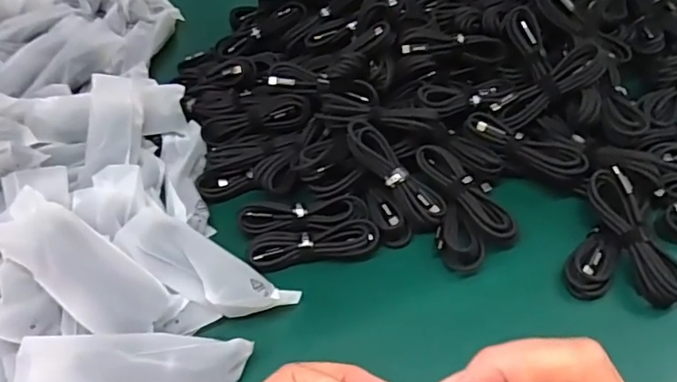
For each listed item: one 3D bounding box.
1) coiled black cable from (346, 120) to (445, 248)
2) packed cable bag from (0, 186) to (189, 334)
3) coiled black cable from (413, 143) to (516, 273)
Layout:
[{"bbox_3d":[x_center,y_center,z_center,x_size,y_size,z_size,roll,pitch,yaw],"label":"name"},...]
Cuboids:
[{"bbox_3d":[0.045,-0.011,0.479,0.056,0.028,0.112,-23,84,-13],"label":"coiled black cable"},{"bbox_3d":[-0.192,0.060,0.407,0.145,0.019,0.055,38,56,-6],"label":"packed cable bag"},{"bbox_3d":[0.107,0.012,0.470,0.063,0.030,0.116,-15,65,-7],"label":"coiled black cable"}]

